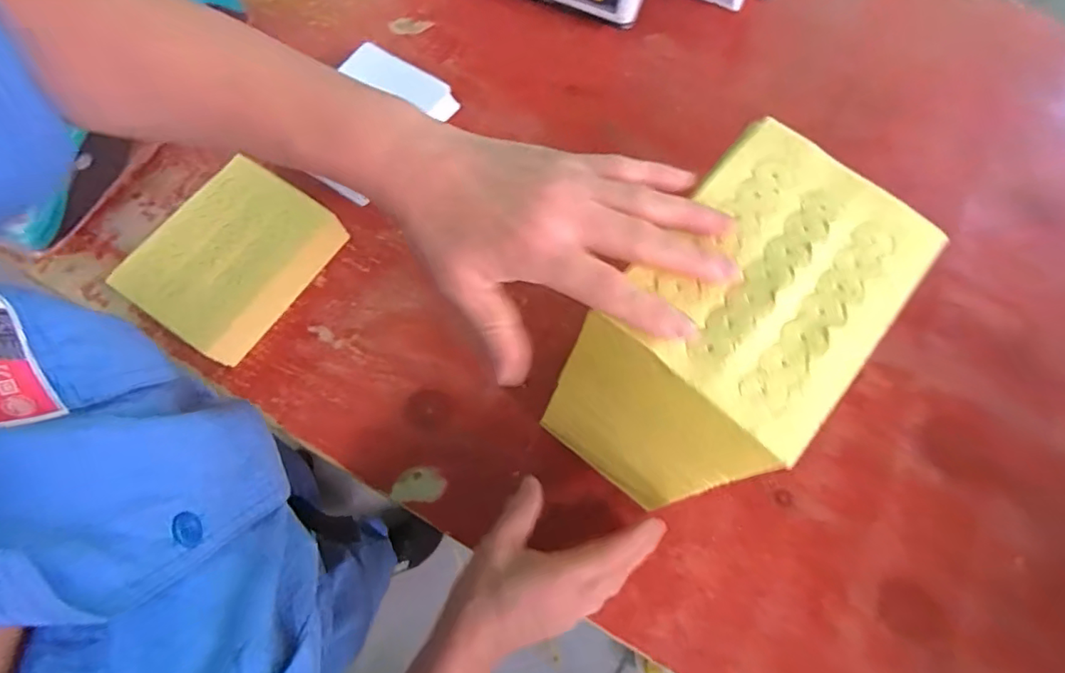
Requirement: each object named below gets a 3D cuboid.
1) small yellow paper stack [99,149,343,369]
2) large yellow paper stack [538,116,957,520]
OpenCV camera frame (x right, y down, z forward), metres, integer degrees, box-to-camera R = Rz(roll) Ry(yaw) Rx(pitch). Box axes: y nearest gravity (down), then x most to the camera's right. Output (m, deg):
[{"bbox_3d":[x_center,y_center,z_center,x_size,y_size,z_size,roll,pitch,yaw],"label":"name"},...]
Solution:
[{"bbox_3d":[-0.270,-0.069,0.495,0.115,0.054,0.159,32,72,9],"label":"small yellow paper stack"},{"bbox_3d":[0.115,0.006,0.366,0.113,0.198,0.175,40,73,11],"label":"large yellow paper stack"}]

